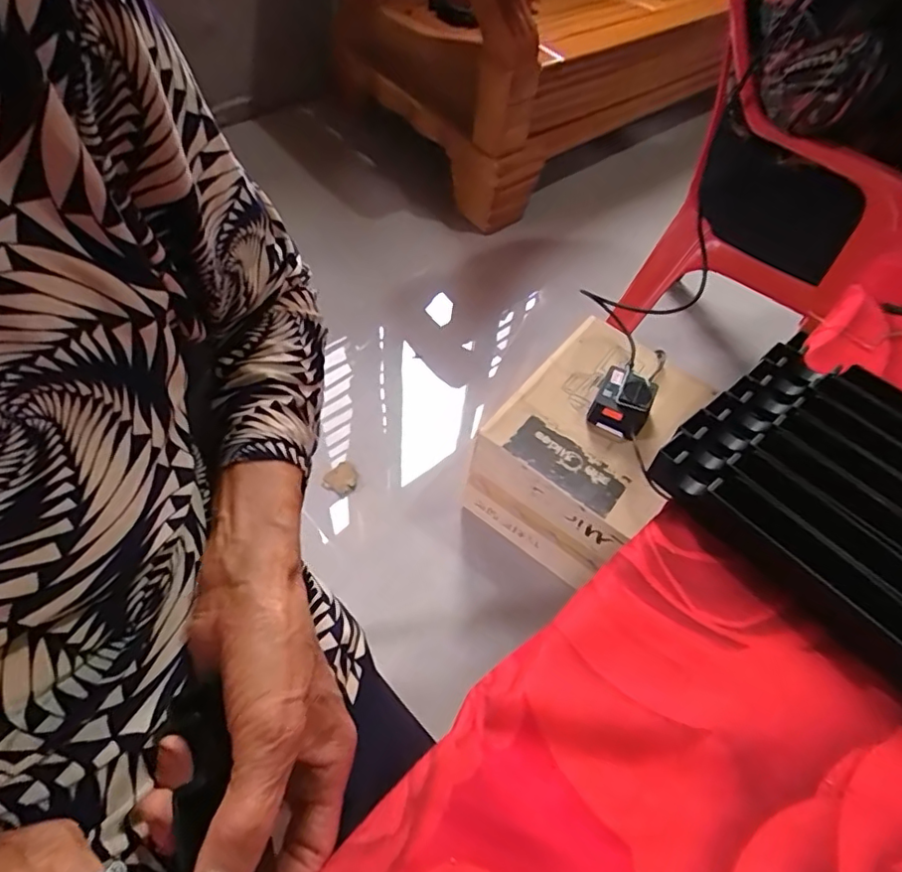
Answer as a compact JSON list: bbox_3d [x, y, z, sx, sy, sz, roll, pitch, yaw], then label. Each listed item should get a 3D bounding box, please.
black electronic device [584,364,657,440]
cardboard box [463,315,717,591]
[{"bbox_3d":[0.239,-0.050,0.784,0.074,0.052,0.097,26,56,12],"label":"black electronic device"},{"bbox_3d":[0.207,0.022,0.877,0.225,0.205,0.317,35,59,18],"label":"cardboard box"}]

